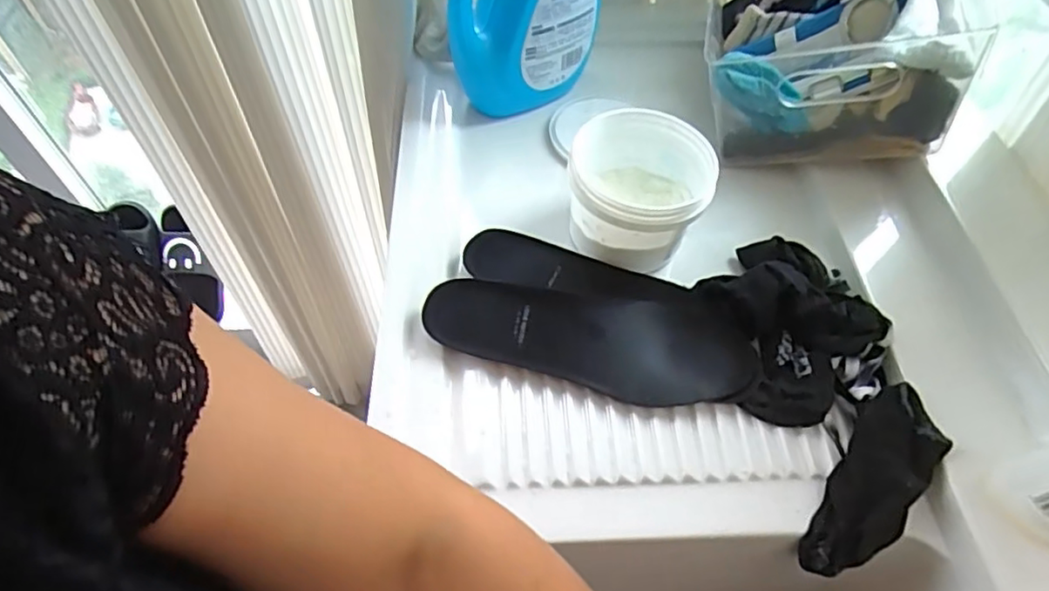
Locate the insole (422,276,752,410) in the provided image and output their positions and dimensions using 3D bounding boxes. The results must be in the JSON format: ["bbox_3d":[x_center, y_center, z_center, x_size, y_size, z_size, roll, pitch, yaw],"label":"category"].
[{"bbox_3d":[0.054,0.035,0.515,0.268,0.031,0.085,7,54,4],"label":"insole"}]

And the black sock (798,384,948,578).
[{"bbox_3d":[0.269,0.143,0.475,0.062,0.031,0.159,33,74,21],"label":"black sock"}]

